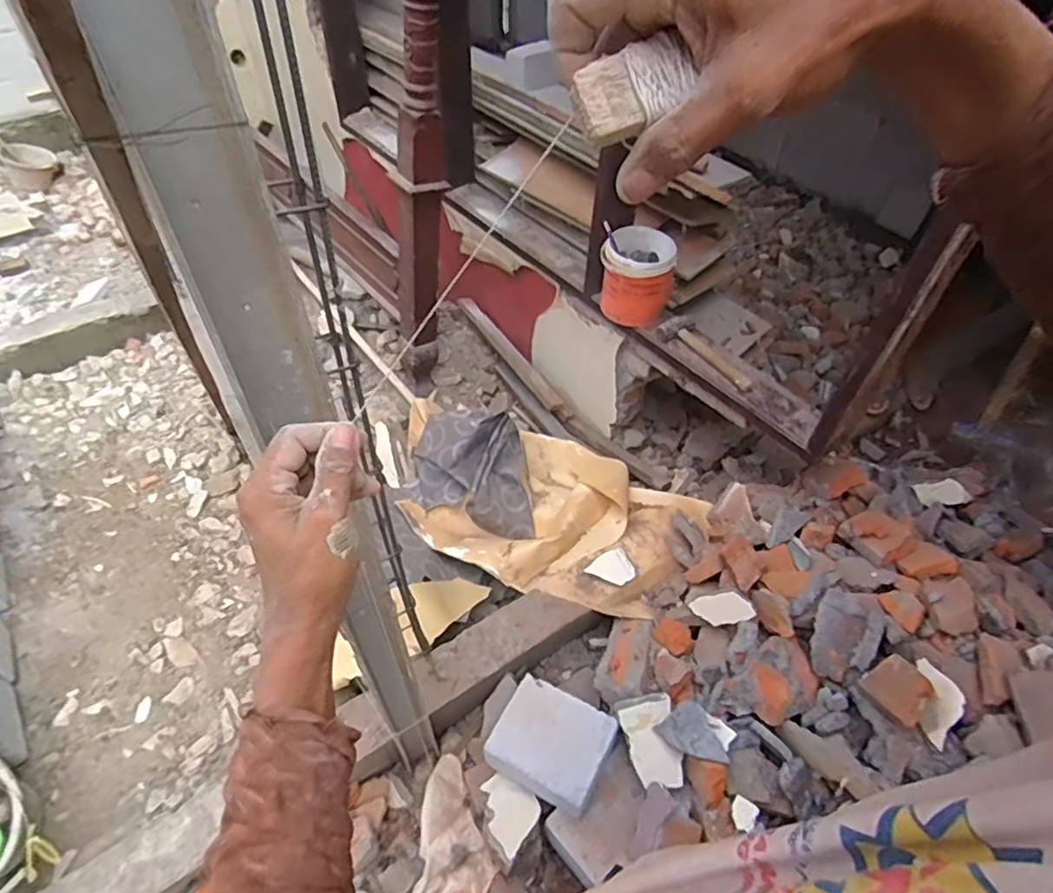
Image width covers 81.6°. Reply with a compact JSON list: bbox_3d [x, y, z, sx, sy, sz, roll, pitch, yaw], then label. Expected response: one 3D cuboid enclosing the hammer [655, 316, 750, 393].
[{"bbox_3d":[0.467,-0.245,1.596,0.119,0.058,0.276,-25,54,-22],"label":"hammer"}]

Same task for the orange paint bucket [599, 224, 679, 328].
[{"bbox_3d":[0.298,-0.460,1.667,0.193,0.240,0.200,1,49,-1],"label":"orange paint bucket"}]

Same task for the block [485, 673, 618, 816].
[{"bbox_3d":[0.055,0.659,1.372,0.240,0.062,0.215,24,52,17],"label":"block"}]

